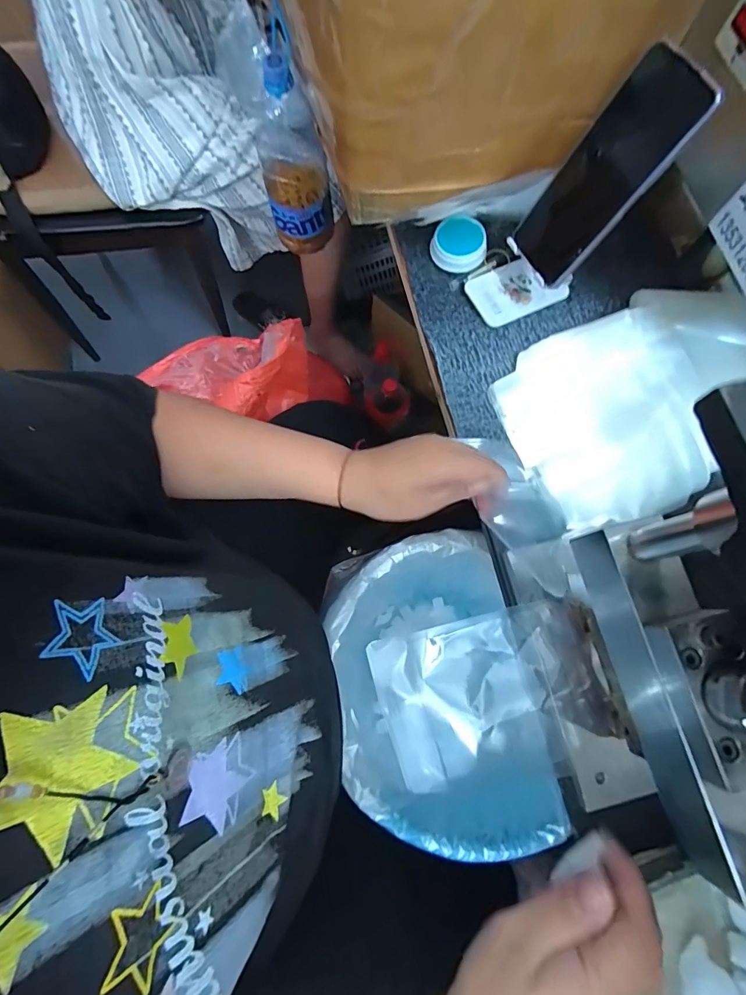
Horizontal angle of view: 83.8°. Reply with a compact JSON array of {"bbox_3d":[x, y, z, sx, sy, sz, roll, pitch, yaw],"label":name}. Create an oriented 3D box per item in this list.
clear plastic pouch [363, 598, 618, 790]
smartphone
[{"bbox_3d":[0.094,0.159,0.334,0.171,0.035,0.121,-13,75,-5],"label":"clear plastic pouch"},{"bbox_3d":[0.197,-0.277,0.364,0.013,0.159,0.072,-21,74,-37],"label":"smartphone"}]

